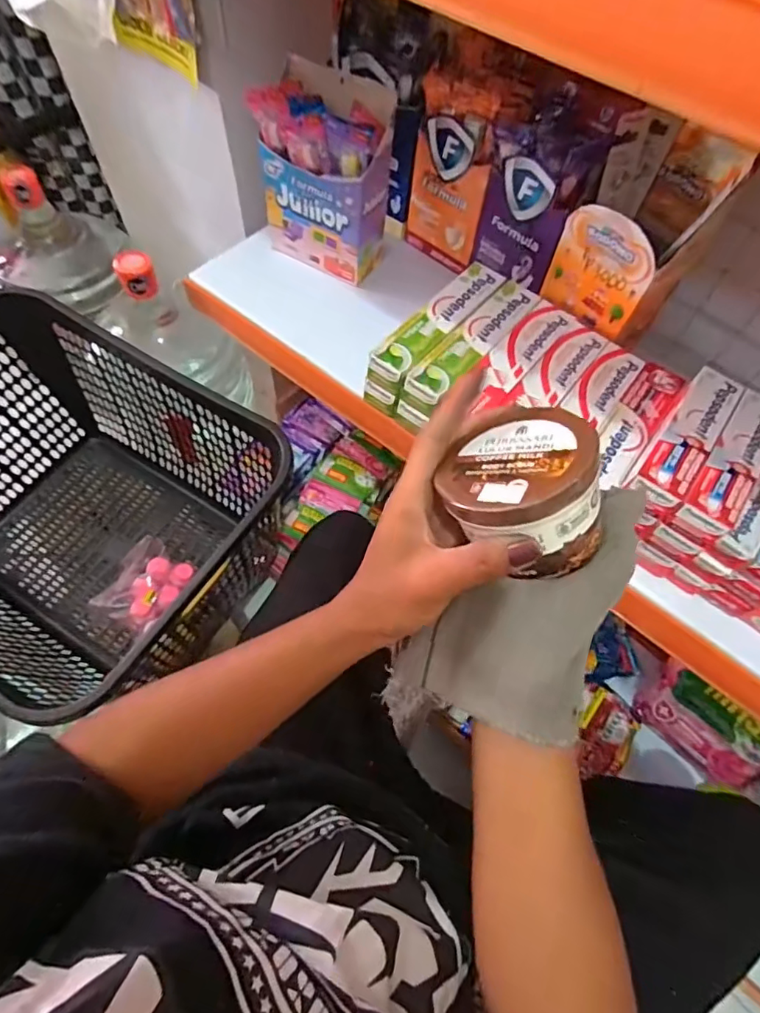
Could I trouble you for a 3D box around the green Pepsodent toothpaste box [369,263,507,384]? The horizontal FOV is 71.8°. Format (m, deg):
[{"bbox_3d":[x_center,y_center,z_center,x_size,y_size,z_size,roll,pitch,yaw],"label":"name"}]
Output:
[{"bbox_3d":[0.065,-0.202,0.587,0.045,0.034,0.202,36,66,14],"label":"green Pepsodent toothpaste box"}]

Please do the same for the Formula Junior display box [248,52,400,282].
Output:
[{"bbox_3d":[-0.065,-0.390,0.632,0.139,0.190,0.074,31,65,12],"label":"Formula Junior display box"}]

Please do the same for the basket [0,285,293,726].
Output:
[{"bbox_3d":[-0.436,0.014,0.777,0.541,0.314,0.416,31,65,12],"label":"basket"}]

